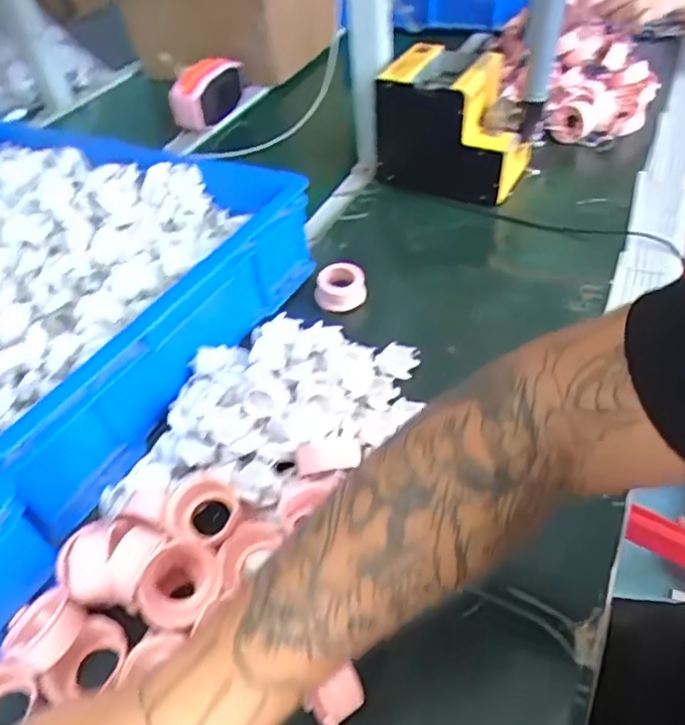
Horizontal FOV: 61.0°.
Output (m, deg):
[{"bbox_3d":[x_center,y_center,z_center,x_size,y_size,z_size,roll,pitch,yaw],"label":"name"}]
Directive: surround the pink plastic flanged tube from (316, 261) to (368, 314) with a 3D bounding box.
[{"bbox_3d":[-0.002,-0.088,0.660,0.057,0.033,0.043,-4,46,4],"label":"pink plastic flanged tube"}]

